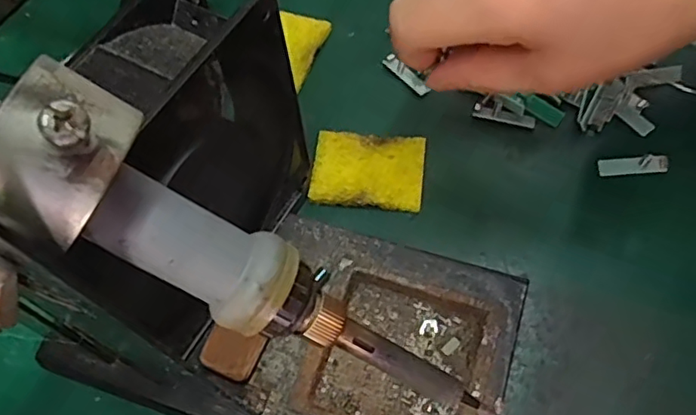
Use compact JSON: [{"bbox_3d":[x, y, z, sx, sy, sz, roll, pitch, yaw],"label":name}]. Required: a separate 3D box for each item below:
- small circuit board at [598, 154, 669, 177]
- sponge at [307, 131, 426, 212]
[{"bbox_3d":[0.142,-0.021,0.300,0.032,0.007,0.008,-4,61,12],"label":"small circuit board"},{"bbox_3d":[0.010,-0.020,0.307,0.055,0.005,0.040,7,62,4],"label":"sponge"}]

